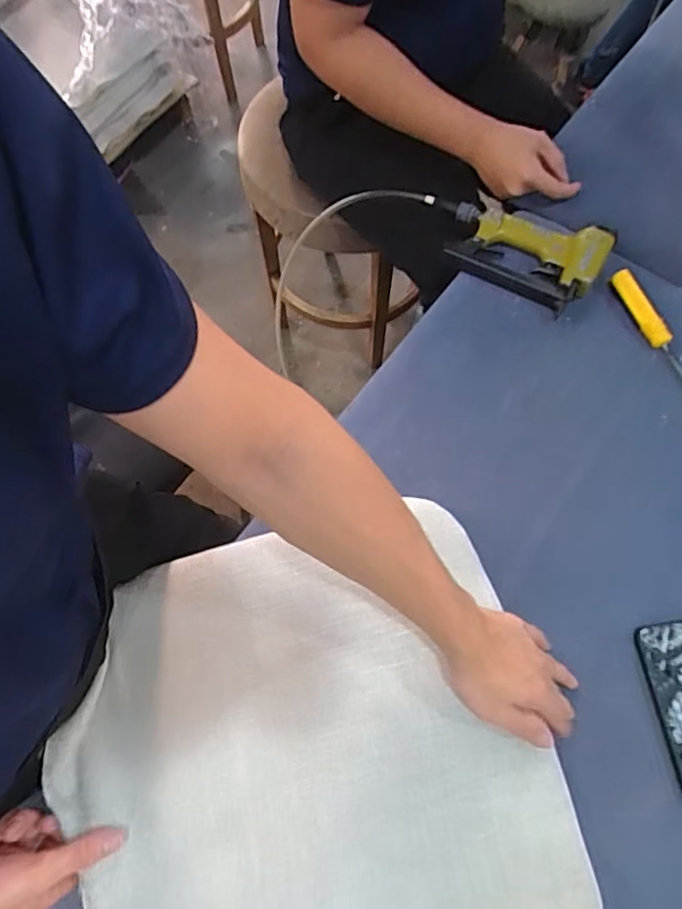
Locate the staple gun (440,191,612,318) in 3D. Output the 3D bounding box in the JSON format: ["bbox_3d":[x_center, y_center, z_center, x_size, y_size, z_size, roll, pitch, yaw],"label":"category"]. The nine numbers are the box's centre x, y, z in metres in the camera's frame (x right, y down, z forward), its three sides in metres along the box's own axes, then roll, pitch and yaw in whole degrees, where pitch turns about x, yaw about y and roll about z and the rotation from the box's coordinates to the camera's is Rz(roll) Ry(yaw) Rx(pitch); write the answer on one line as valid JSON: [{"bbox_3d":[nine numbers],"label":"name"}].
[{"bbox_3d":[0.229,-0.276,0.759,0.223,0.044,0.117,27,73,13],"label":"staple gun"}]

